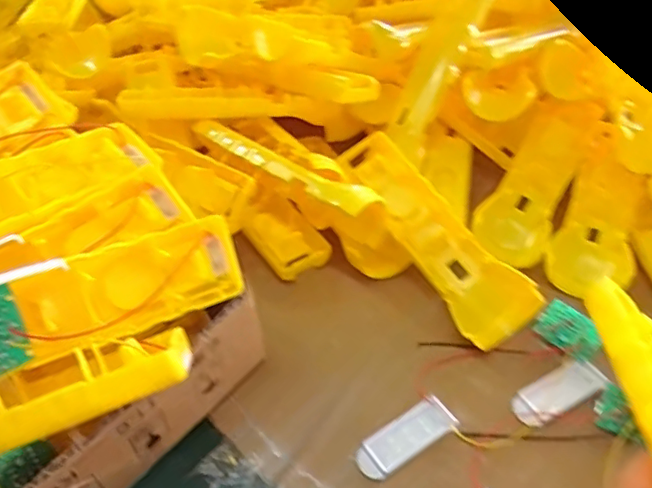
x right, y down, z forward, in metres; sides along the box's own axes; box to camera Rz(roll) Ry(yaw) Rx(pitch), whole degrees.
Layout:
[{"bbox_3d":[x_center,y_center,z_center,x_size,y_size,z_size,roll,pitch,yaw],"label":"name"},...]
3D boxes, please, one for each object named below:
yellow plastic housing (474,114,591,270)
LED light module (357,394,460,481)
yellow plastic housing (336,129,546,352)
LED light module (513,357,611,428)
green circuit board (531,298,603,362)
[{"bbox_3d":[0.157,-0.044,0.412,0.049,0.026,0.134,27,68,24],"label":"yellow plastic housing"},{"bbox_3d":[0.044,0.105,0.307,0.059,0.004,0.022,-25,49,-25],"label":"LED light module"},{"bbox_3d":[0.067,-0.008,0.373,0.050,0.027,0.164,-26,66,-23],"label":"yellow plastic housing"},{"bbox_3d":[0.133,0.085,0.323,0.061,0.006,0.022,-21,48,-22],"label":"LED light module"},{"bbox_3d":[0.149,0.053,0.346,0.037,0.004,0.026,40,91,28],"label":"green circuit board"}]

